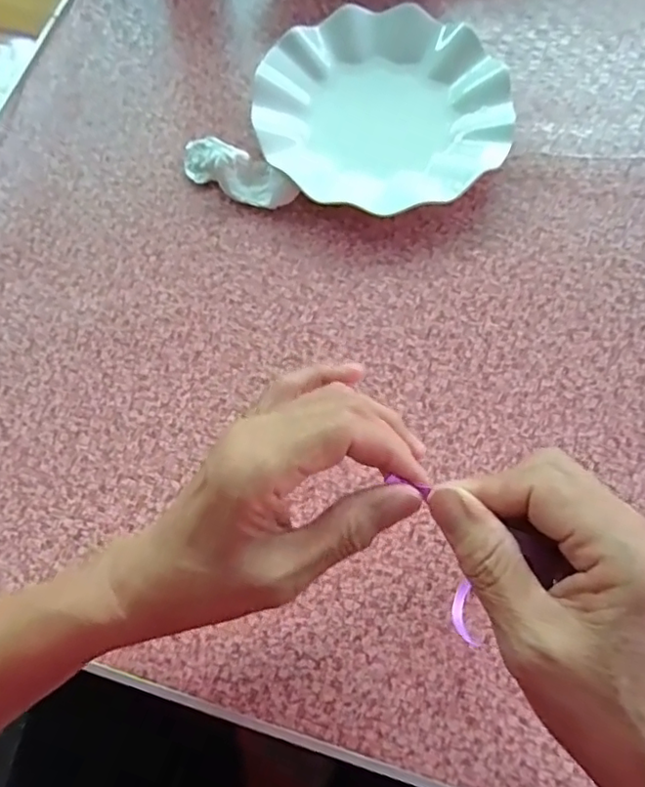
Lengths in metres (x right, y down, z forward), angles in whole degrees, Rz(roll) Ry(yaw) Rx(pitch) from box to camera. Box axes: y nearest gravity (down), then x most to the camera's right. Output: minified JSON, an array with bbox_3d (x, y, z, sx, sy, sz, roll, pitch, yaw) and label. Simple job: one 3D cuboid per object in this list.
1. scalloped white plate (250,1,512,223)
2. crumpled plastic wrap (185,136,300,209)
[{"bbox_3d":[0.044,-0.214,0.435,0.179,0.027,0.165,-2,70,1],"label":"scalloped white plate"},{"bbox_3d":[-0.062,-0.160,0.419,0.087,0.025,0.033,31,74,12],"label":"crumpled plastic wrap"}]

